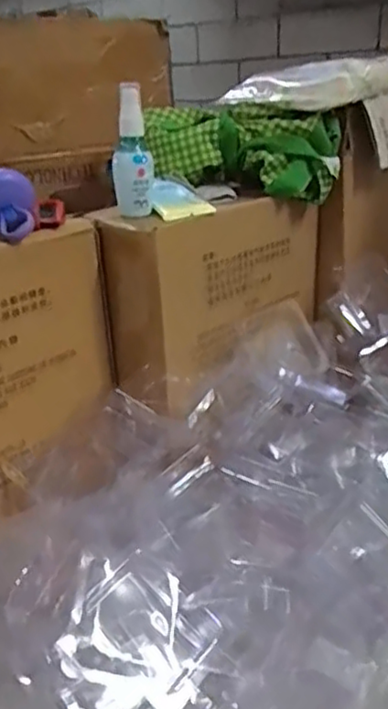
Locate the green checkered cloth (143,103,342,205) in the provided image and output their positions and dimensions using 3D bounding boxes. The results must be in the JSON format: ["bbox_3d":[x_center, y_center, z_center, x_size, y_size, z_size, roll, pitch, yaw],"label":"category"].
[{"bbox_3d":[0.051,-0.222,0.746,0.214,0.090,0.071,4,22,14],"label":"green checkered cloth"}]

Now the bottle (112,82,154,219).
[{"bbox_3d":[-0.059,-0.191,0.636,0.035,0.117,0.027,-6,22,-9],"label":"bottle"}]

